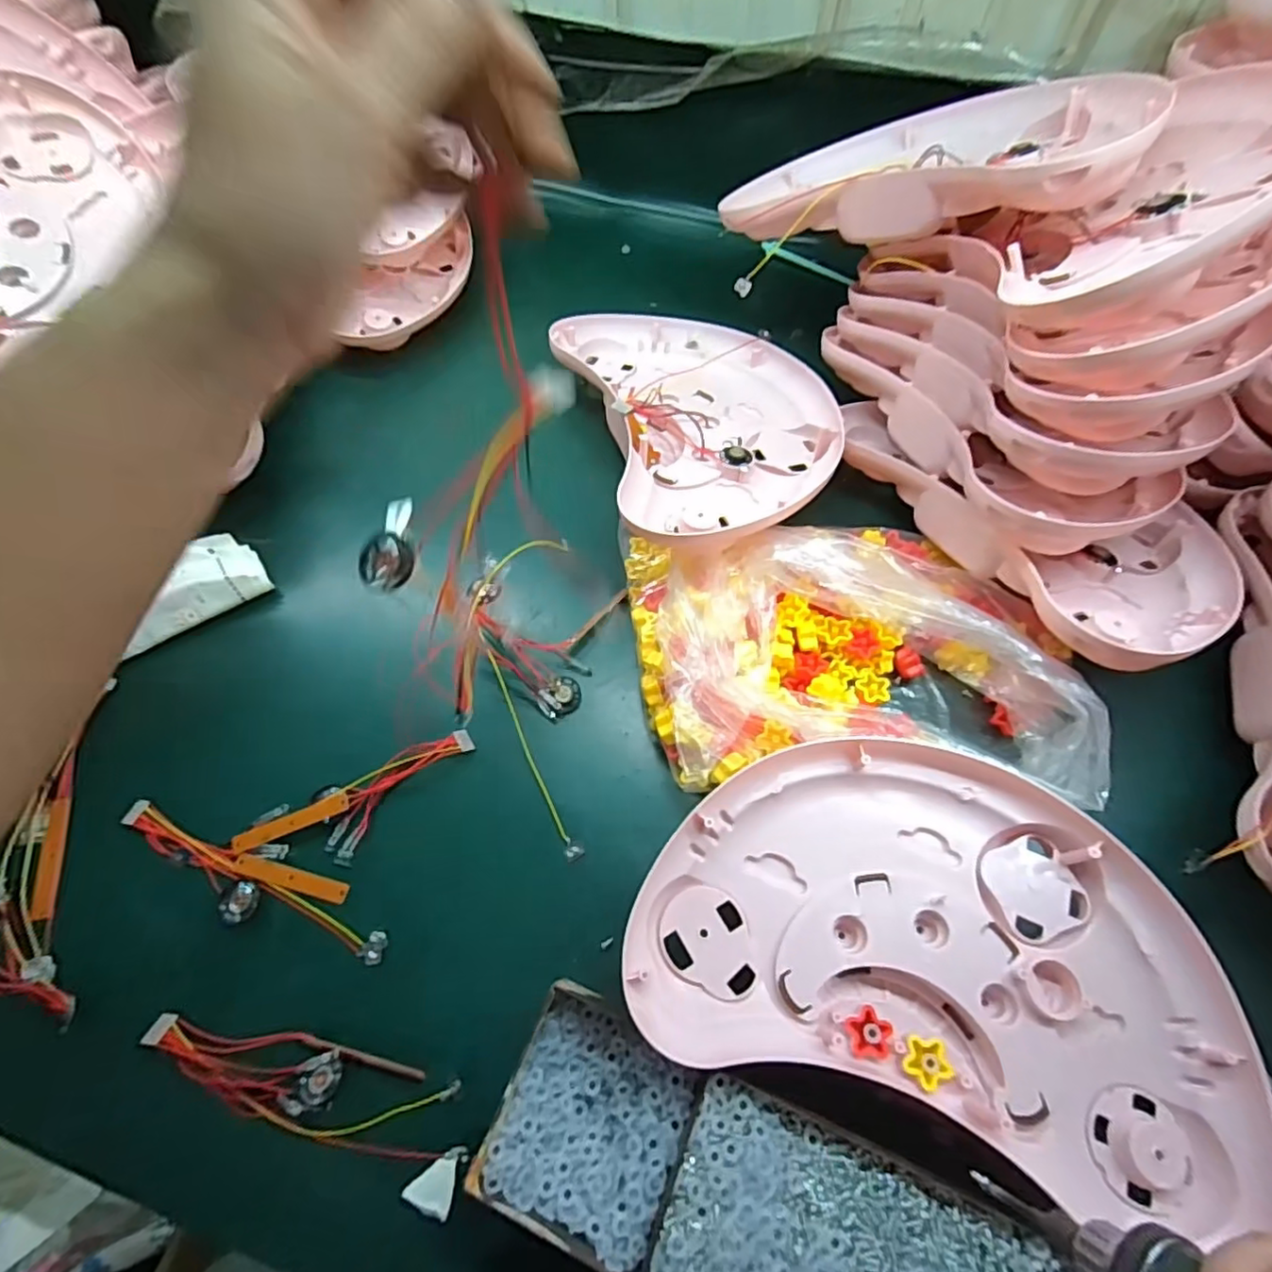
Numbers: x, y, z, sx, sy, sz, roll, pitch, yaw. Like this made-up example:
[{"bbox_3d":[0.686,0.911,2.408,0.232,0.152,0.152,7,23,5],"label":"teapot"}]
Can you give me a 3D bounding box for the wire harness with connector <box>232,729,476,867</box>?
[{"bbox_3d":[-0.195,0.121,0.441,0.168,0.015,0.058,-23,65,-13],"label":"wire harness with connector"}]

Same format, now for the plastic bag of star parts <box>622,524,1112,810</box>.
[{"bbox_3d":[0.160,0.008,0.468,0.328,0.080,0.226,2,62,0],"label":"plastic bag of star parts"}]

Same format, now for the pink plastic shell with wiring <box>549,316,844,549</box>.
[{"bbox_3d":[0.064,-0.214,0.575,0.231,0.066,0.327,-15,63,-9],"label":"pink plastic shell with wiring"}]

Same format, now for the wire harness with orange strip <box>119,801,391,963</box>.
[{"bbox_3d":[-0.263,0.167,0.422,0.212,0.008,0.048,20,63,9],"label":"wire harness with orange strip"}]

